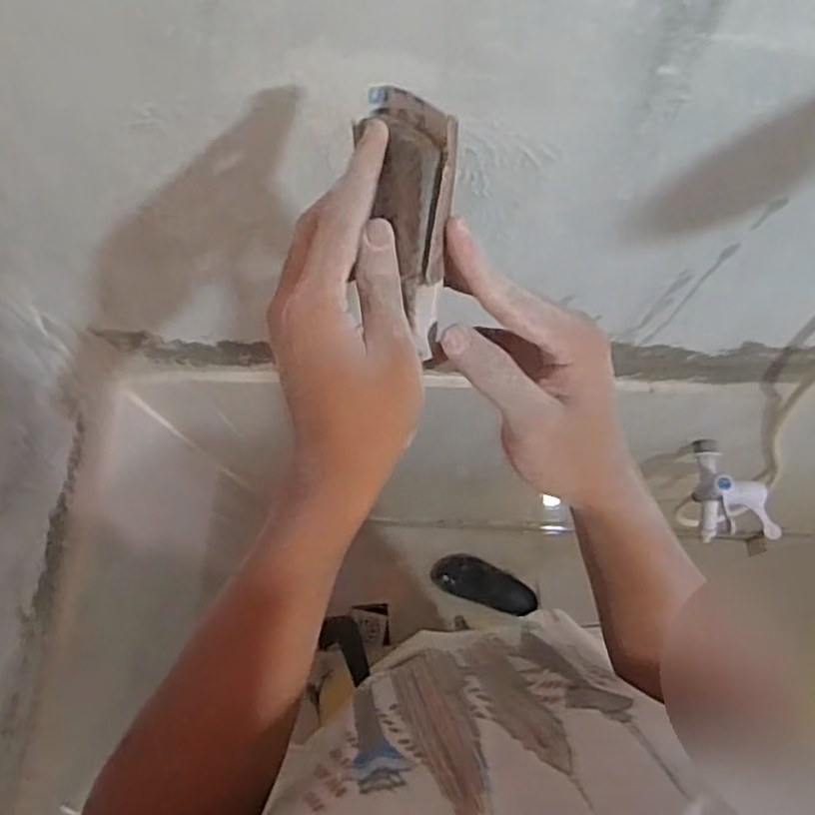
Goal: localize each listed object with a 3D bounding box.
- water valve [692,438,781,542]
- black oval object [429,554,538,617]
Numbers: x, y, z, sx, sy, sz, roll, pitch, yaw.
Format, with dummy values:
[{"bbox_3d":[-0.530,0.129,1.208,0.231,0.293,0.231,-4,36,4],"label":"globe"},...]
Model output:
[{"bbox_3d":[0.480,0.117,1.041,0.090,0.102,0.146,-2,73,0],"label":"water valve"},{"bbox_3d":[0.199,0.462,1.844,0.272,0.065,0.103,22,74,8],"label":"black oval object"}]

